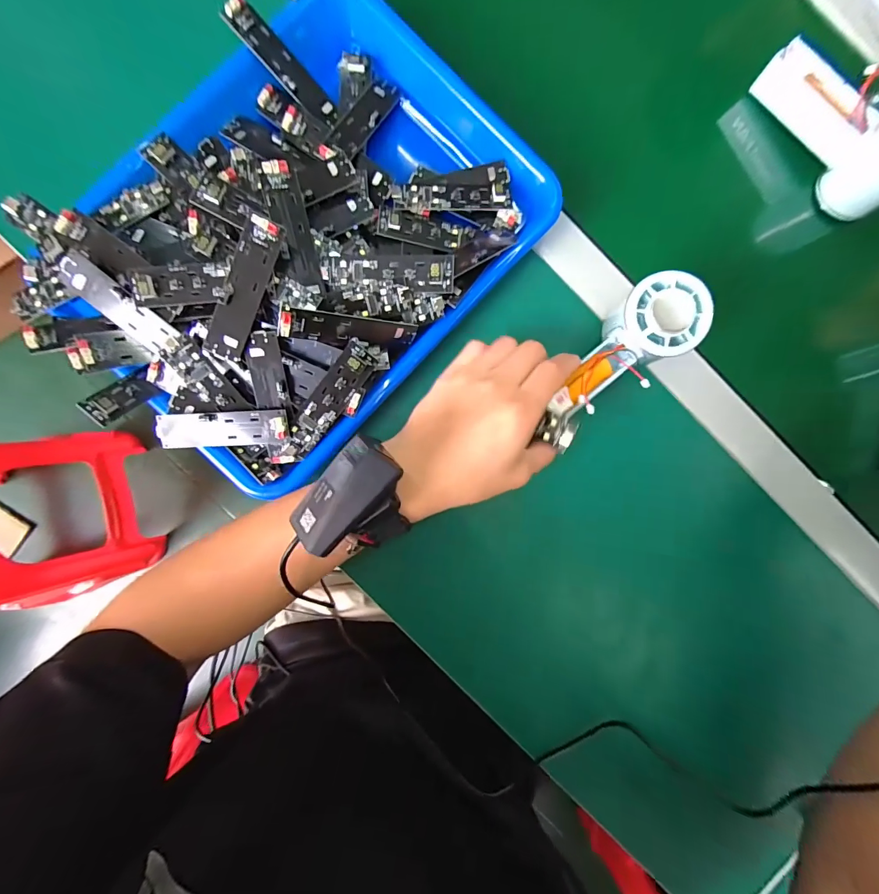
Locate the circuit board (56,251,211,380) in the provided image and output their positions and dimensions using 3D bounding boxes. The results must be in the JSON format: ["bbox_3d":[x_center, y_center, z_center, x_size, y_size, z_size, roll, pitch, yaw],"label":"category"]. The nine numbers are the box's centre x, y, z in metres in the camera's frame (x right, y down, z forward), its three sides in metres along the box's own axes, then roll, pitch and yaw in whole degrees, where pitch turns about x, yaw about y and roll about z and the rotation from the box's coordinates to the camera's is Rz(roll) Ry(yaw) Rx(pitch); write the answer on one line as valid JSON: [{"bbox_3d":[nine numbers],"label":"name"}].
[{"bbox_3d":[-0.200,-0.084,0.250,0.106,0.009,0.023,41,101,-7],"label":"circuit board"}]

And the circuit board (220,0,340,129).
[{"bbox_3d":[-0.113,-0.281,0.283,0.088,0.011,0.024,40,87,-23],"label":"circuit board"}]

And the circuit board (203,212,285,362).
[{"bbox_3d":[-0.125,-0.099,0.242,0.023,0.008,0.088,24,103,-12],"label":"circuit board"}]

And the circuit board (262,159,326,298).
[{"bbox_3d":[-0.096,-0.144,0.253,0.023,0.006,0.081,-13,99,-22],"label":"circuit board"}]

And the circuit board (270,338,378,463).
[{"bbox_3d":[-0.081,-0.027,0.268,0.022,0.009,0.100,36,98,-19],"label":"circuit board"}]

